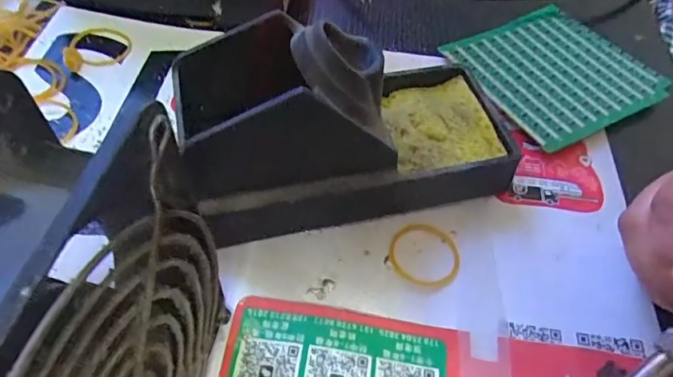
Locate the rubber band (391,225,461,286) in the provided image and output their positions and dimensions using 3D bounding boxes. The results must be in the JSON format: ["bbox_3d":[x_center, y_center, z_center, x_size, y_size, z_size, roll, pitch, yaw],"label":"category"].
[{"bbox_3d":[0.040,0.028,0.220,0.031,0.004,0.032,3,53,-4],"label":"rubber band"}]

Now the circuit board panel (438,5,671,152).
[{"bbox_3d":[0.131,-0.070,0.298,0.106,0.009,0.096,-26,60,-23],"label":"circuit board panel"}]

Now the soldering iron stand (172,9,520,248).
[{"bbox_3d":[0.009,-0.032,0.214,0.144,0.081,0.069,-15,56,-16],"label":"soldering iron stand"}]

